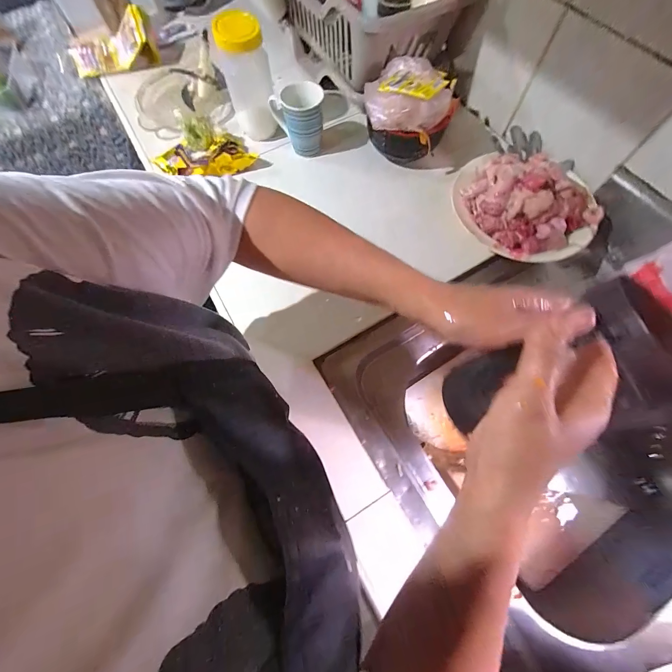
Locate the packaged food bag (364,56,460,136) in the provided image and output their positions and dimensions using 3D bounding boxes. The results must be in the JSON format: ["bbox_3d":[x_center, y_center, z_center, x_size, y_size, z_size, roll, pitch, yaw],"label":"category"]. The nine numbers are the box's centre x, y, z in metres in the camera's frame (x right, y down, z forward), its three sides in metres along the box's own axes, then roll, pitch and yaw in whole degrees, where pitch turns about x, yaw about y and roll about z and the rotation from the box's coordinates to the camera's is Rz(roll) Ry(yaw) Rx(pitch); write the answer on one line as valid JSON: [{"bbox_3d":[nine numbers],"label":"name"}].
[{"bbox_3d":[0.122,-0.383,0.486,0.140,0.055,0.130,15,70,7],"label":"packaged food bag"}]

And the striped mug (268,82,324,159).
[{"bbox_3d":[-0.067,-0.379,0.544,0.087,0.100,0.072,-9,69,-2],"label":"striped mug"}]

